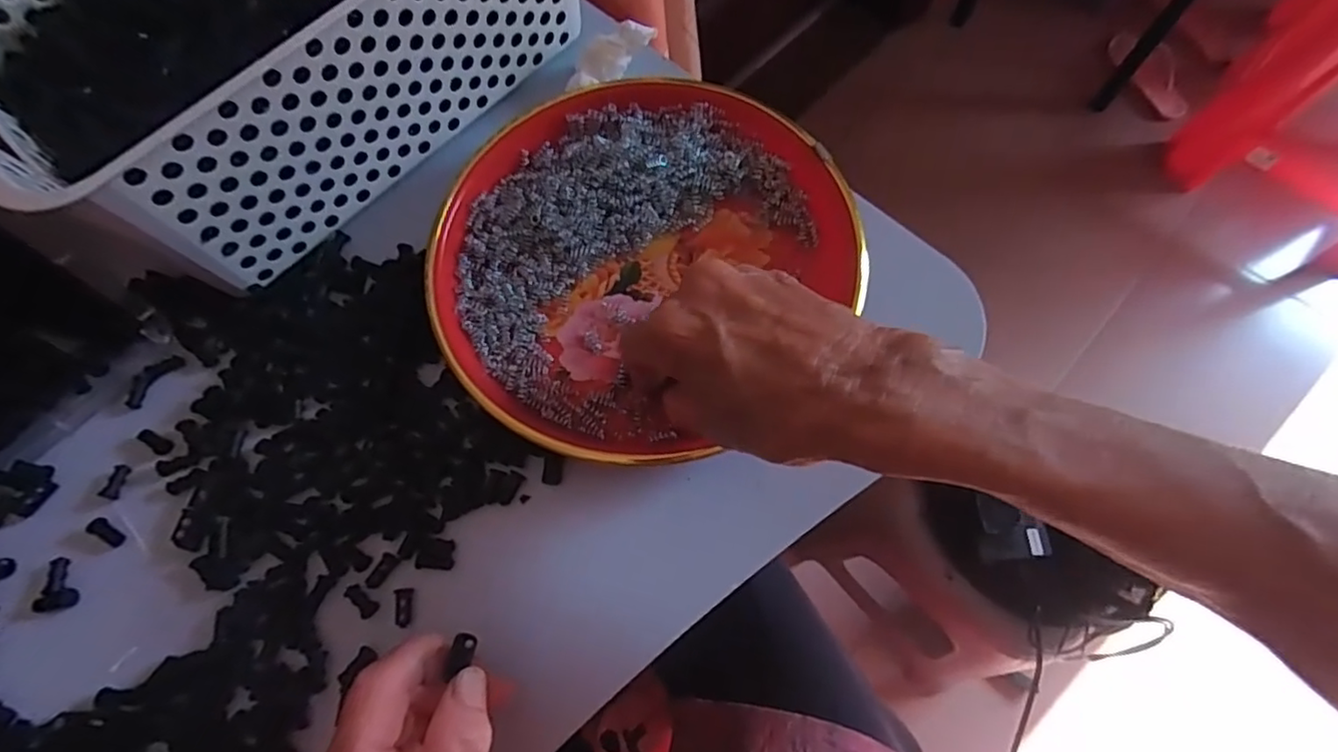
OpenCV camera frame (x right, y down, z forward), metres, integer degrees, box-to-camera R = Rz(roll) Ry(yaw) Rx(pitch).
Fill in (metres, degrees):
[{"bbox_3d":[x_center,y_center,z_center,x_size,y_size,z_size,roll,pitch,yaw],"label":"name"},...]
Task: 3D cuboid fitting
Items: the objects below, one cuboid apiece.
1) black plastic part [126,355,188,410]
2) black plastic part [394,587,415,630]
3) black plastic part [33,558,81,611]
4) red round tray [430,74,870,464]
[{"bbox_3d":[-0.270,0.002,0.324,0.011,0.007,0.033,31,73,12],"label":"black plastic part"},{"bbox_3d":[-0.121,0.106,0.283,0.007,0.004,0.017,-5,69,-1],"label":"black plastic part"},{"bbox_3d":[-0.280,0.096,0.286,0.015,0.005,0.023,-2,69,0],"label":"black plastic part"},{"bbox_3d":[-0.020,-0.069,0.332,0.212,0.028,0.198,0,69,1],"label":"red round tray"}]

